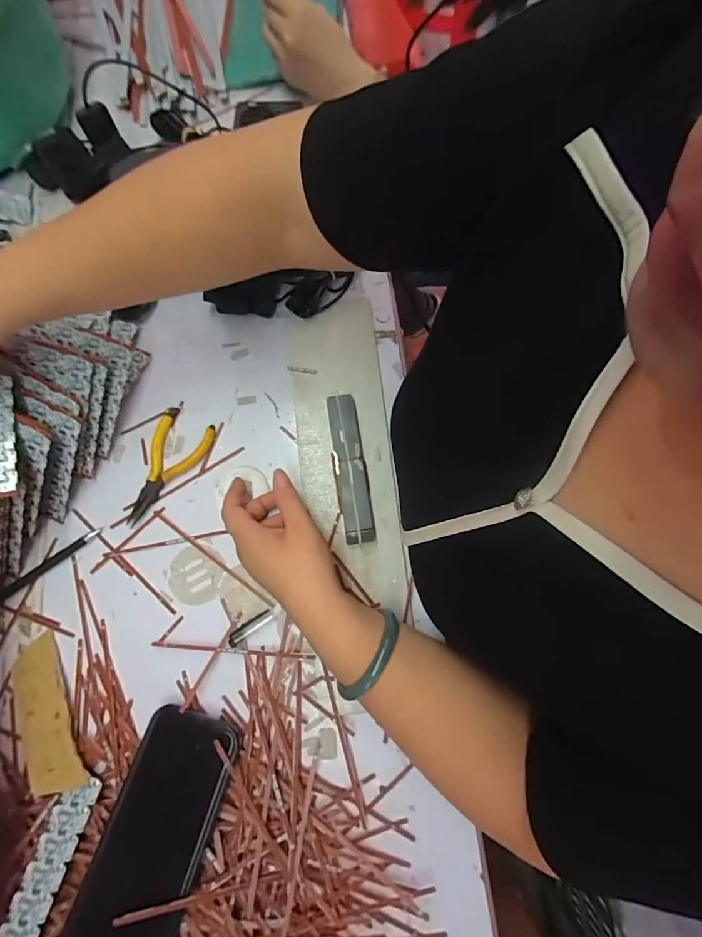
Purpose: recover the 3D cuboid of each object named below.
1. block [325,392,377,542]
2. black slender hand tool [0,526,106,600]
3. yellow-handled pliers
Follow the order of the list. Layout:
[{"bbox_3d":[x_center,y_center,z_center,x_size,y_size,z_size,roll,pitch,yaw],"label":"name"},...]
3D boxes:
[{"bbox_3d":[-0.001,-0.001,0.384,0.026,0.021,0.139,-8,76,-1],"label":"block"},{"bbox_3d":[-0.296,0.097,0.386,0.136,0.007,0.008,-35,79,-9],"label":"black slender hand tool"},{"bbox_3d":[-0.175,0.001,0.402,0.055,0.010,0.121,13,77,4],"label":"yellow-handled pliers"}]

